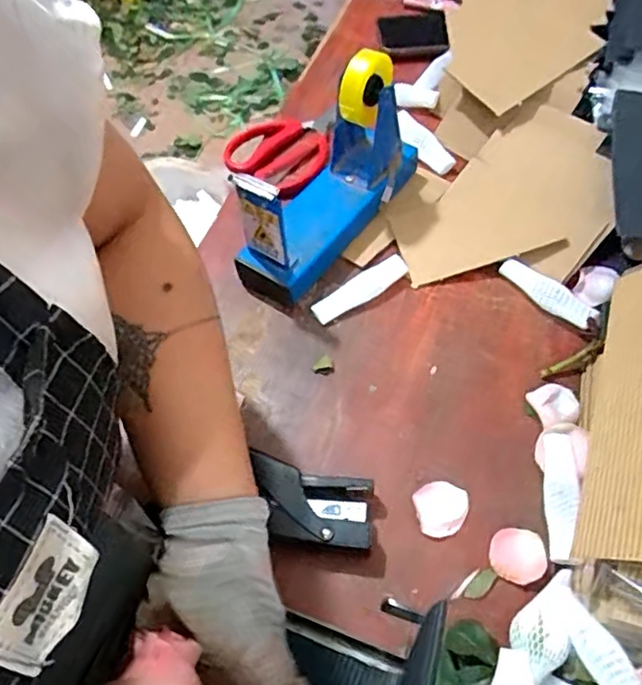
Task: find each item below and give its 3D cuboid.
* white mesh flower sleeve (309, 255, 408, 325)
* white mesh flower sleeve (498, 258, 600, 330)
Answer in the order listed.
[{"bbox_3d":[0.033,-0.047,0.536,0.089,0.017,0.022,-32,62,-17],"label":"white mesh flower sleeve"},{"bbox_3d":[0.190,-0.042,0.521,0.088,0.009,0.024,41,109,29],"label":"white mesh flower sleeve"}]

